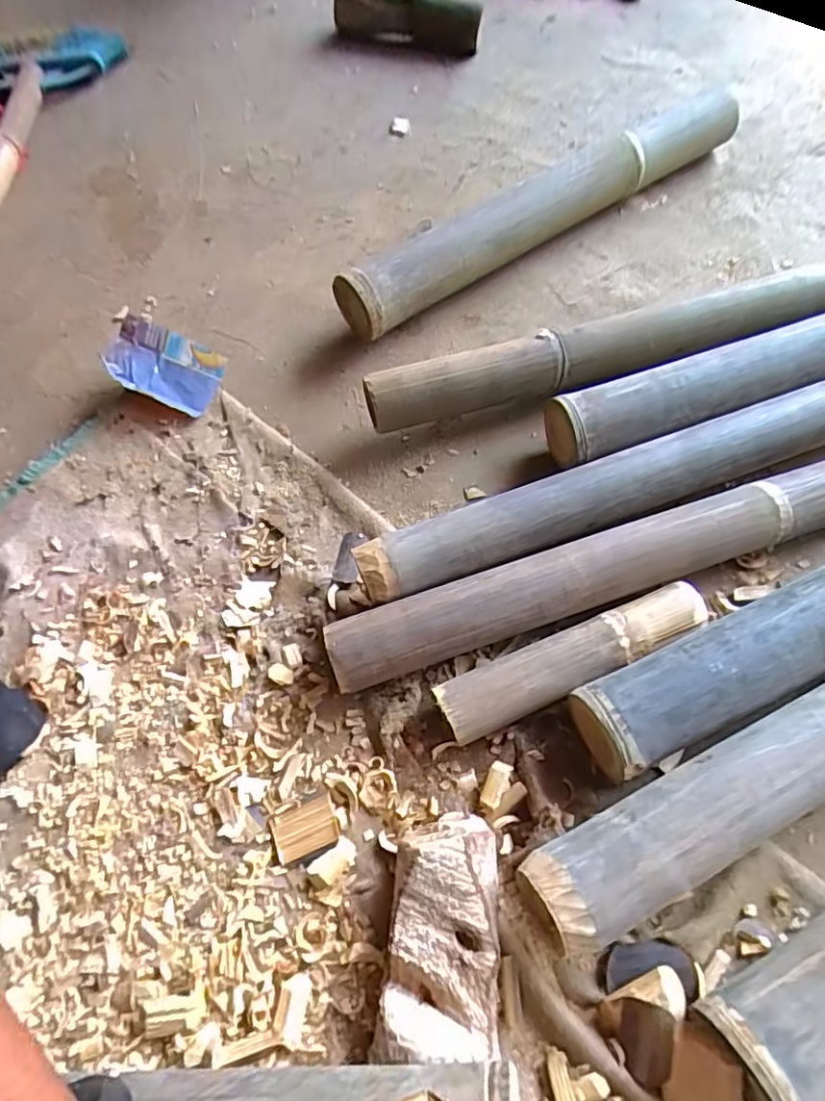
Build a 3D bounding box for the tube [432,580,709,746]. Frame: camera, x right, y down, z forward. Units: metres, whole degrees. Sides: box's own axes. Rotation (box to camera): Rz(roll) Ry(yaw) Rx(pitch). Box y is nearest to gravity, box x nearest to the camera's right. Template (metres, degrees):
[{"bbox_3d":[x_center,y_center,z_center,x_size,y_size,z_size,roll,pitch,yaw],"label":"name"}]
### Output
[{"bbox_3d":[0.138,0.094,0.504,0.242,0.044,0.050,-22,65,-8],"label":"tube"}]

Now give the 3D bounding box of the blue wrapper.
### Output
[{"bbox_3d":[-0.287,-0.214,0.675,0.126,0.044,0.079,22,67,12],"label":"blue wrapper"}]

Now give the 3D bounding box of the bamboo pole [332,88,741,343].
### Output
[{"bbox_3d":[0.175,-0.433,0.741,0.607,0.081,0.069,-34,67,-14],"label":"bamboo pole"}]

